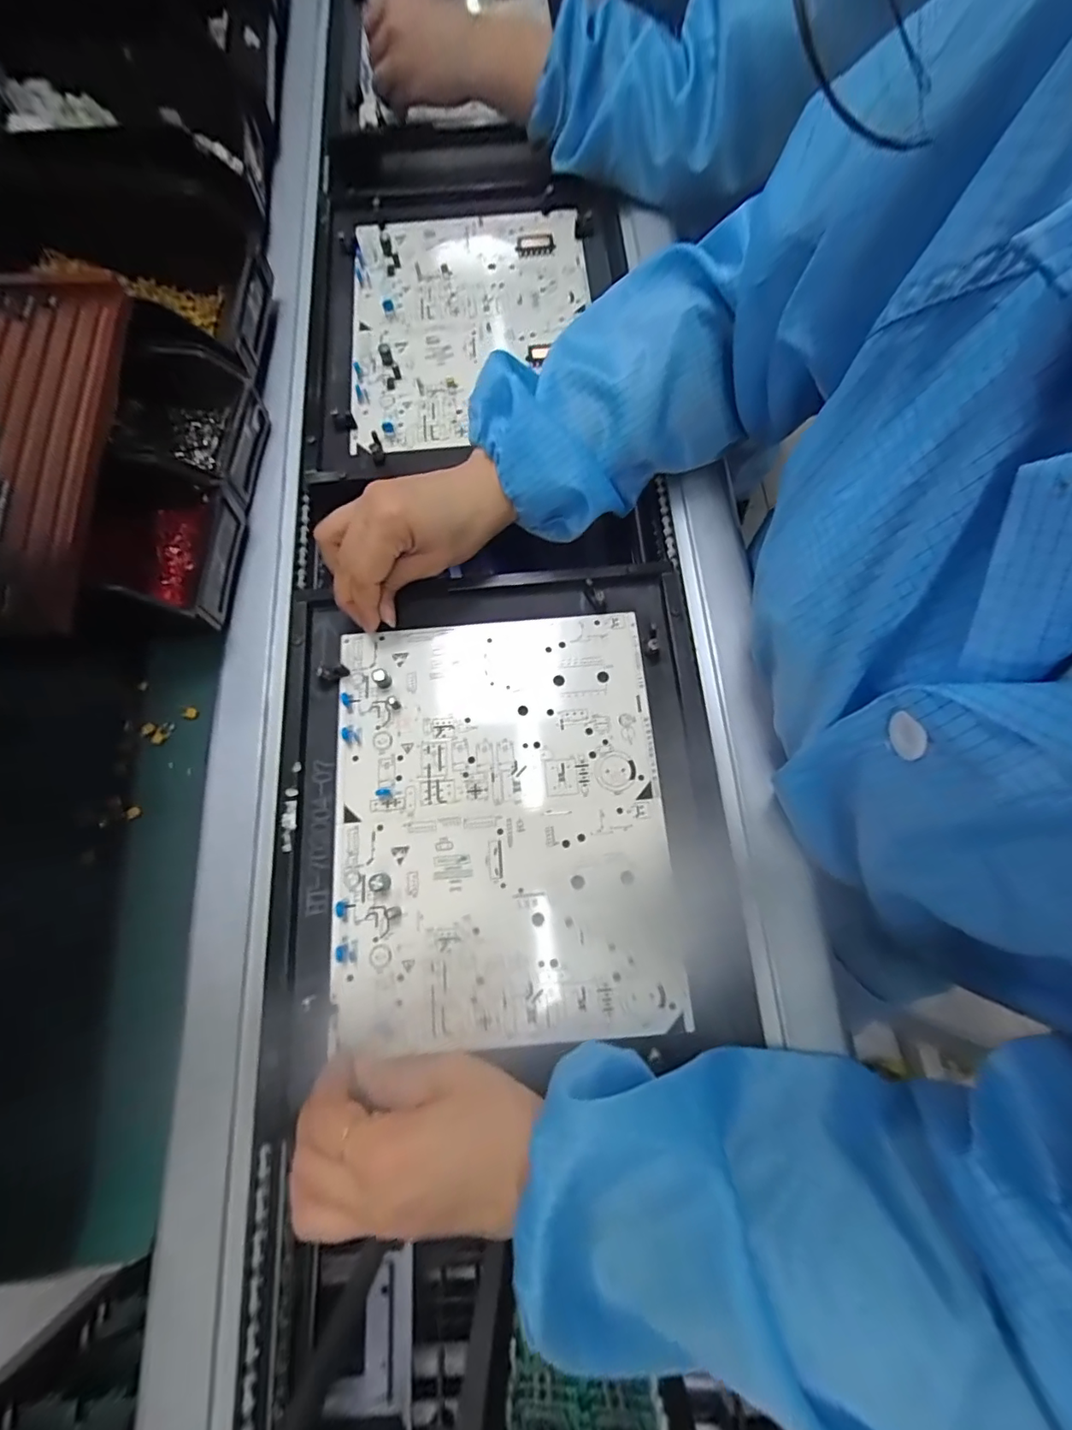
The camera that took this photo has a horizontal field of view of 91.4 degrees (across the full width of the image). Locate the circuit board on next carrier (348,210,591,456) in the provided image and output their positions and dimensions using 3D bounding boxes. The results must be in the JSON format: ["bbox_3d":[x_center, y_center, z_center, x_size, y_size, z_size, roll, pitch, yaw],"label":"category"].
[{"bbox_3d":[-0.057,-0.344,0.455,0.206,0.014,0.266,-5,73,0],"label":"circuit board on next carrier"}]

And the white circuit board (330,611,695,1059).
[{"bbox_3d":[-0.024,0.060,0.334,0.204,0.008,0.257,-5,74,1],"label":"white circuit board"}]

